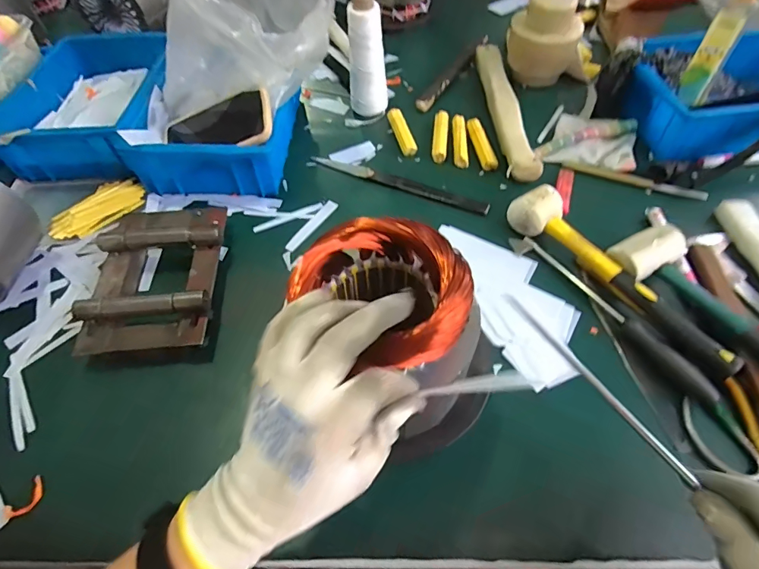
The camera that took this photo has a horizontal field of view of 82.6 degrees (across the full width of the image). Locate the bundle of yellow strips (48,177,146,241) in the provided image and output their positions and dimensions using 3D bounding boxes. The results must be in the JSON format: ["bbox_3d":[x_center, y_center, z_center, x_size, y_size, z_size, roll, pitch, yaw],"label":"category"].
[{"bbox_3d":[-0.381,-0.104,0.584,0.121,0.011,0.069,-40,64,-22],"label":"bundle of yellow strips"}]

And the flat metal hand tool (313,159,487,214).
[{"bbox_3d":[0.027,-0.146,0.616,0.263,0.008,0.024,21,59,15],"label":"flat metal hand tool"}]

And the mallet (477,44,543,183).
[{"bbox_3d":[0.198,-0.301,0.694,0.049,0.029,0.361,-1,56,0],"label":"mallet"}]

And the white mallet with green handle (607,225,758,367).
[{"bbox_3d":[0.368,0.041,0.436,0.079,0.054,0.280,-29,60,-17],"label":"white mallet with green handle"}]

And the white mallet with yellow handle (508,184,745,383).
[{"bbox_3d":[0.263,-0.012,0.484,0.053,0.043,0.279,-33,62,-19],"label":"white mallet with yellow handle"}]

